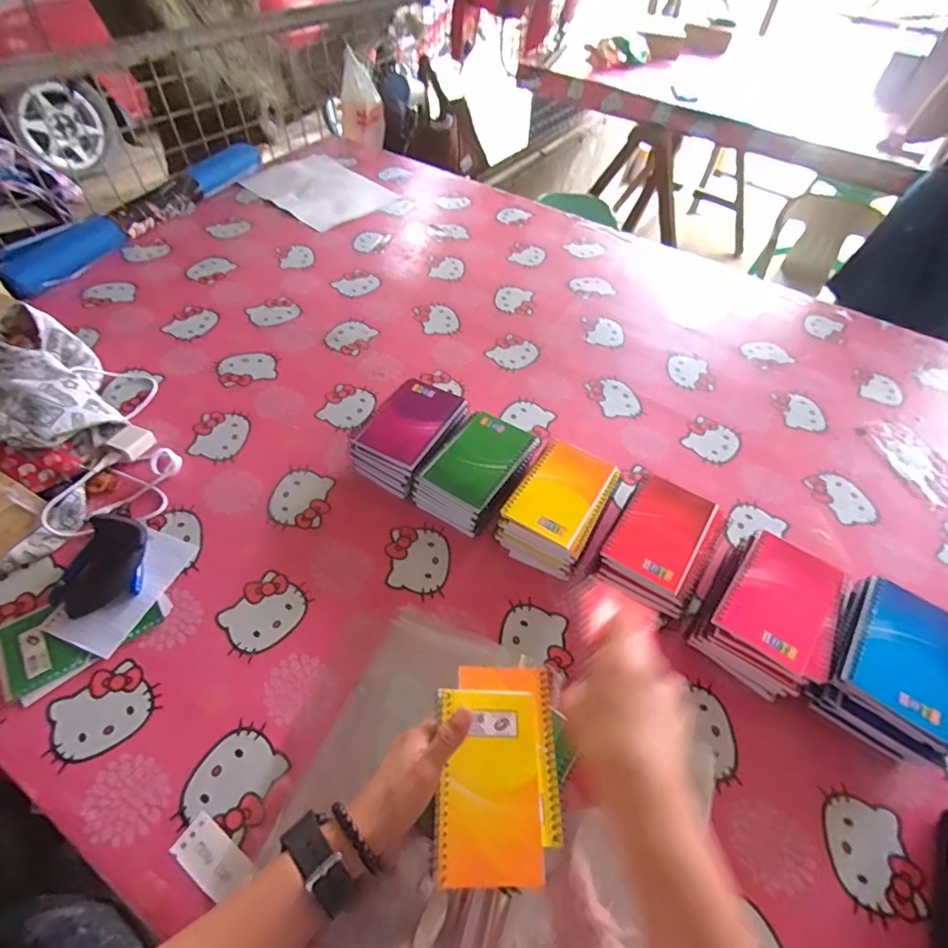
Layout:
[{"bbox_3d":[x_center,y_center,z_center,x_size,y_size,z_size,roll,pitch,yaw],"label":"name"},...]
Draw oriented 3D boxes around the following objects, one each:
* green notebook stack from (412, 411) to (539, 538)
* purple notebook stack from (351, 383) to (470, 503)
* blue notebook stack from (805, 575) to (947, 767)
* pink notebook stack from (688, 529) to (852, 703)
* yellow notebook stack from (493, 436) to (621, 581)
[{"bbox_3d":[0.005,-0.005,0.607,0.097,0.054,0.139,29,56,17],"label":"green notebook stack"},{"bbox_3d":[-0.079,-0.049,0.638,0.098,0.056,0.146,27,56,16],"label":"purple notebook stack"},{"bbox_3d":[0.393,0.182,0.480,0.104,0.075,0.138,30,56,18],"label":"blue notebook stack"},{"bbox_3d":[0.297,0.140,0.513,0.107,0.070,0.137,31,57,19],"label":"pink notebook stack"},{"bbox_3d":[0.095,0.037,0.580,0.095,0.063,0.135,26,55,15],"label":"yellow notebook stack"}]

